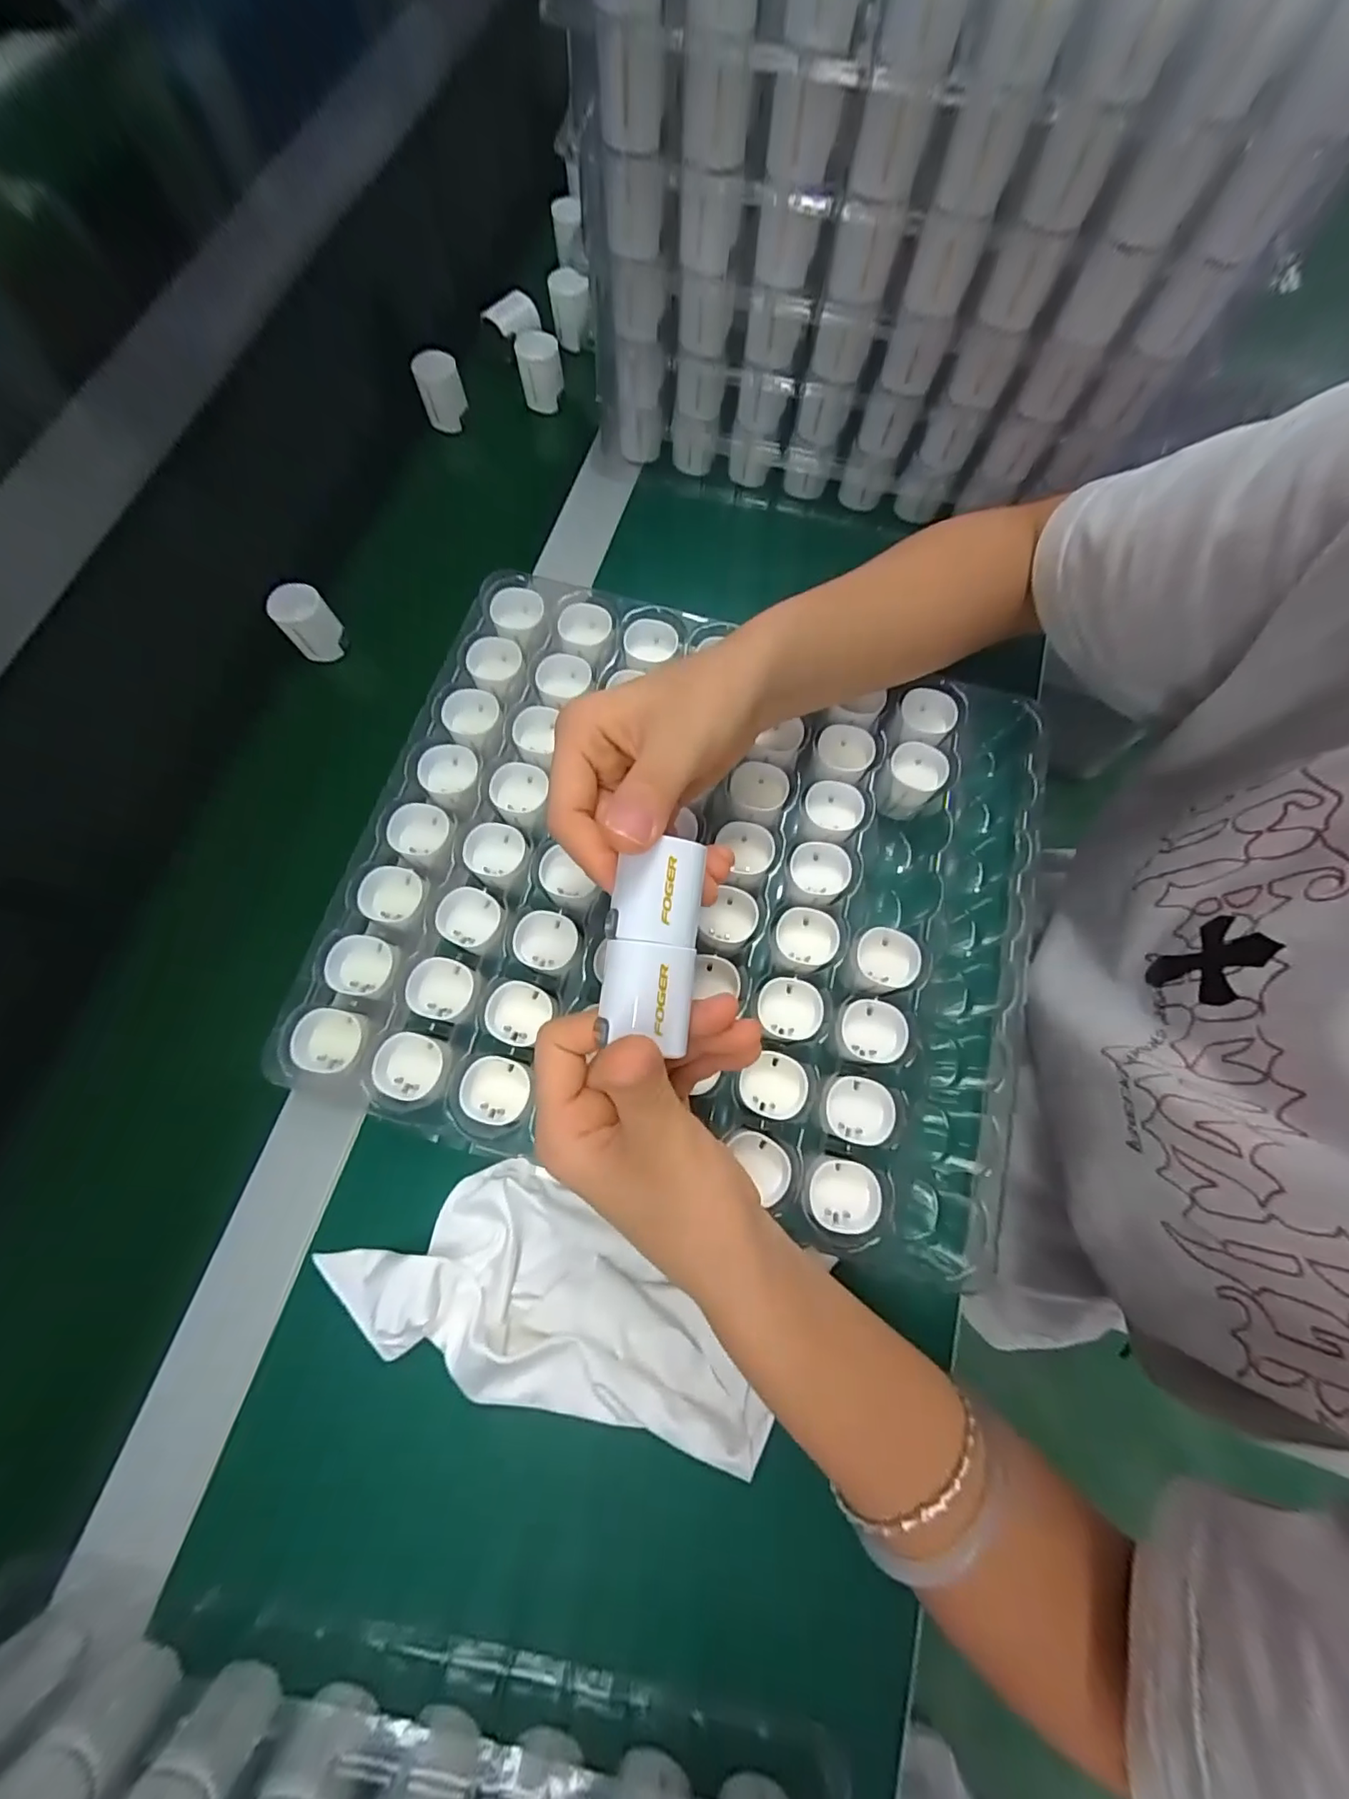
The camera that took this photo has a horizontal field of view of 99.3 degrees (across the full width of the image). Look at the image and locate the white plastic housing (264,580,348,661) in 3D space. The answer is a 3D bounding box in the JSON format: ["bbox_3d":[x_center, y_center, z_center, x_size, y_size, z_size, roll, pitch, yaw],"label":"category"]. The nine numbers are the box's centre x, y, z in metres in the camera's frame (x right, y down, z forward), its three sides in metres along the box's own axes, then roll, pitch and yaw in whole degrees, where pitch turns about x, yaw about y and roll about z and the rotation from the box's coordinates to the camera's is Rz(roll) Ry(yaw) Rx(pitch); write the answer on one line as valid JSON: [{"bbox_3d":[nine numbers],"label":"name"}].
[{"bbox_3d":[-0.229,-0.174,0.358,0.030,0.037,0.027,-37,76,-12],"label":"white plastic housing"}]

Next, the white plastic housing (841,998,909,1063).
[{"bbox_3d":[0.095,0.063,0.273,0.026,0.017,0.027,0,72,-1],"label":"white plastic housing"}]

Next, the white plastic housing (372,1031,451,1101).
[{"bbox_3d":[-0.118,0.077,0.262,0.033,0.016,0.028,8,72,2],"label":"white plastic housing"}]

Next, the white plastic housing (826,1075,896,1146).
[{"bbox_3d":[0.084,0.096,0.262,0.027,0.012,0.028,0,72,-1],"label":"white plastic housing"}]

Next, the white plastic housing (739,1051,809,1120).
[{"bbox_3d":[0.046,0.086,0.267,0.028,0.014,0.028,7,72,2],"label":"white plastic housing"}]

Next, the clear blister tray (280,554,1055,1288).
[{"bbox_3d":[0.013,-0.010,0.304,0.337,0.043,0.299,15,72,4],"label":"clear blister tray"}]

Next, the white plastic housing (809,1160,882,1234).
[{"bbox_3d":[0.074,0.131,0.252,0.026,0.018,0.028,9,72,2],"label":"white plastic housing"}]

